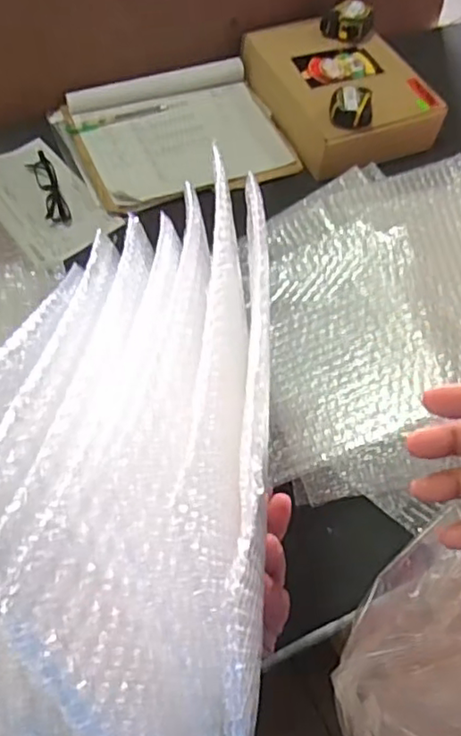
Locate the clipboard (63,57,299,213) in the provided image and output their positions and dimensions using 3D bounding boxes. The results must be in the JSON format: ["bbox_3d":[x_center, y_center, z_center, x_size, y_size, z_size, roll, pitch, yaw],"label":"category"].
[{"bbox_3d":[-0.078,-0.347,0.910,0.303,0.034,0.239,-21,62,-15],"label":"clipboard"}]

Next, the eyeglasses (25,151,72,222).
[{"bbox_3d":[-0.251,-0.249,0.849,0.035,0.021,0.125,-21,62,-15],"label":"eyeglasses"}]

